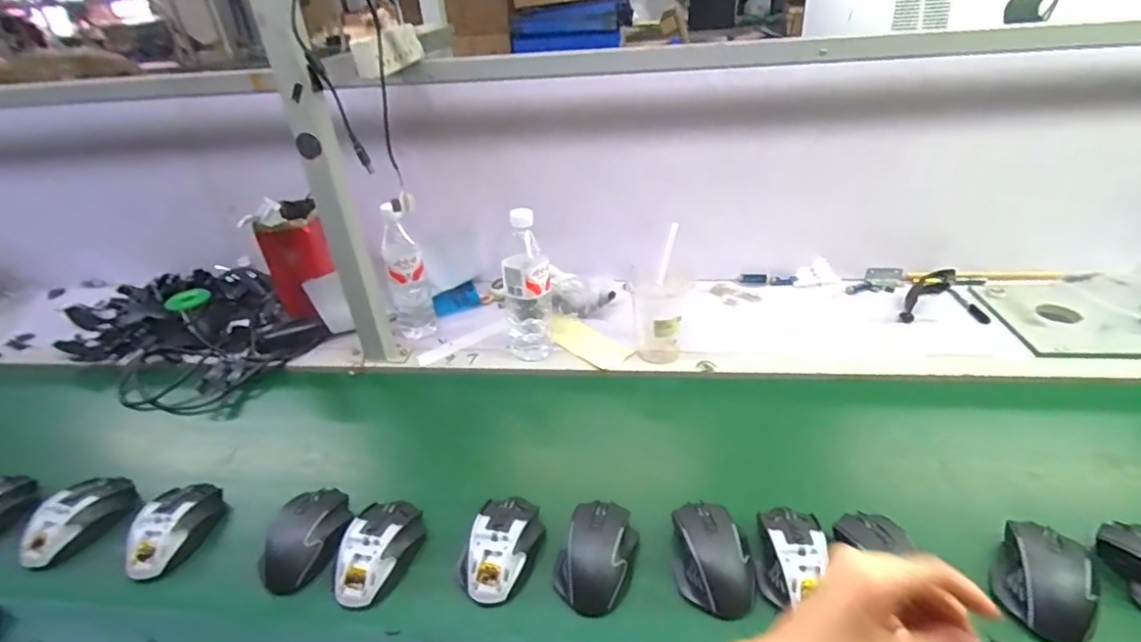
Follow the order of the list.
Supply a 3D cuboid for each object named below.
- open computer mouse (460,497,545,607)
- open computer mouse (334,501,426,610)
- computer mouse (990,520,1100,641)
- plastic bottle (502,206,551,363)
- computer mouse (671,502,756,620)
[{"bbox_3d":[-0.073,0.230,0.589,0.074,0.035,0.119,6,34,16],"label":"open computer mouse"},{"bbox_3d":[-0.201,0.238,0.595,0.074,0.036,0.113,2,33,11],"label":"open computer mouse"},{"bbox_3d":[0.430,0.233,0.511,0.072,0.041,0.101,21,41,34],"label":"computer mouse"},{"bbox_3d":[-0.068,-0.056,0.871,0.074,0.227,0.084,-6,33,-3],"label":"plastic bottle"},{"bbox_3d":[0.139,0.226,0.558,0.074,0.037,0.114,-2,33,5],"label":"computer mouse"}]

